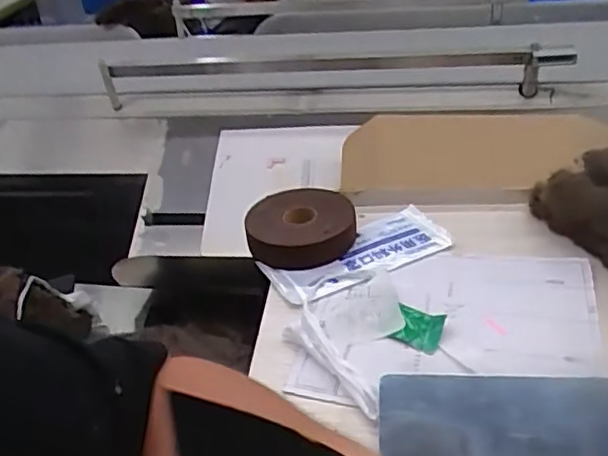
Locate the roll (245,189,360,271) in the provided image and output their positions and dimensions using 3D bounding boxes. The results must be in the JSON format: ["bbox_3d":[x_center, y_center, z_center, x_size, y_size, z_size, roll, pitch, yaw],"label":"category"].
[{"bbox_3d":[-0.002,-0.001,0.733,0.124,0.035,0.133,-3,34,5],"label":"roll"}]

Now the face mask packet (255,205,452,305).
[{"bbox_3d":[0.065,0.029,0.701,0.210,0.008,0.090,-21,36,-21],"label":"face mask packet"}]

